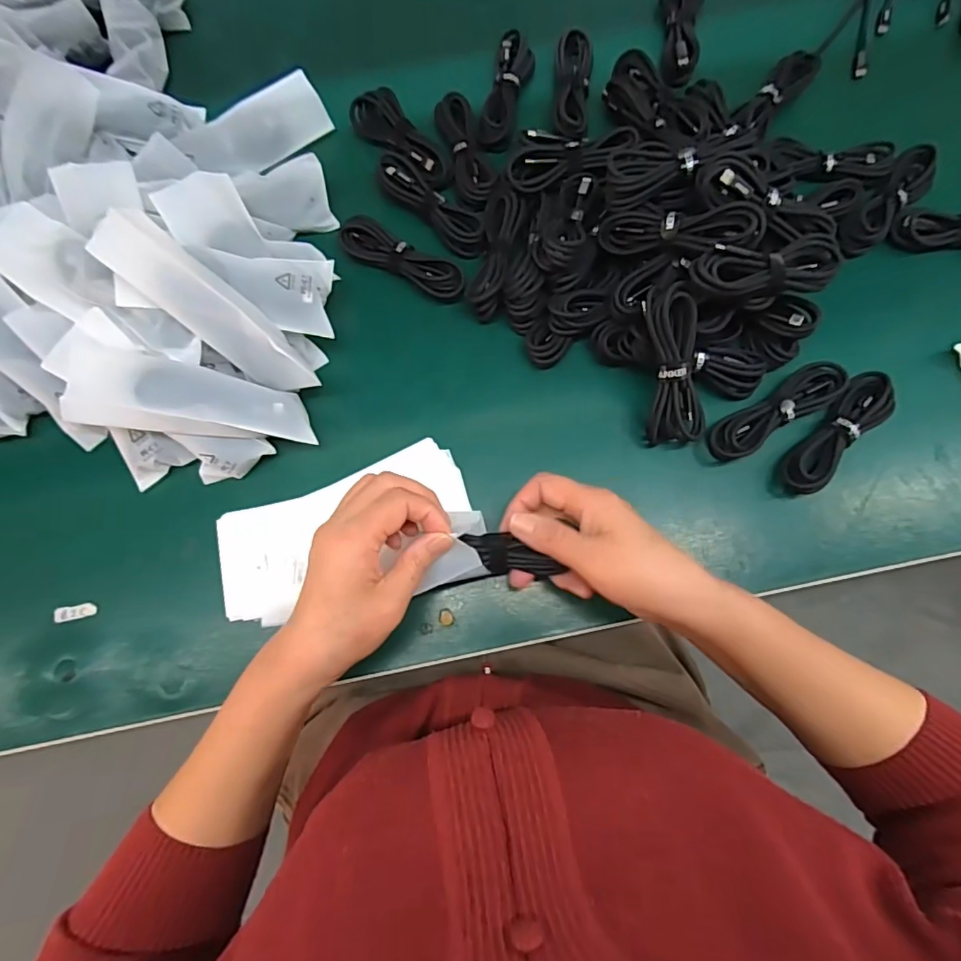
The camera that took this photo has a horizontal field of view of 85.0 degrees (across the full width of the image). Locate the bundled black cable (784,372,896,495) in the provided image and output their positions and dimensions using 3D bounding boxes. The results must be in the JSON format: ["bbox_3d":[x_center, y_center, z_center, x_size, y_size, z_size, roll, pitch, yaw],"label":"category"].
[{"bbox_3d":[0.269,-0.035,0.393,0.032,0.015,0.112,42,81,9],"label":"bundled black cable"}]

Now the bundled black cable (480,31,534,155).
[{"bbox_3d":[0.024,-0.346,0.468,0.032,0.017,0.109,13,78,3],"label":"bundled black cable"}]

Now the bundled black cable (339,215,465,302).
[{"bbox_3d":[-0.065,-0.182,0.429,0.113,0.013,0.030,29,79,6],"label":"bundled black cable"}]

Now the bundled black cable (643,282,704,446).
[{"bbox_3d":[0.138,-0.081,0.374,0.040,0.017,0.111,-12,111,-2],"label":"bundled black cable"}]

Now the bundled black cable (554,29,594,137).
[{"bbox_3d":[0.082,-0.346,0.463,0.032,0.022,0.107,4,77,1],"label":"bundled black cable"}]

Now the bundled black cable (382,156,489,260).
[{"bbox_3d":[-0.040,-0.230,0.443,0.110,0.023,0.030,41,81,9],"label":"bundled black cable"}]

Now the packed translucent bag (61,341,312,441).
[{"bbox_3d":[-0.200,-0.055,0.373,0.155,0.021,0.055,10,81,-17],"label":"packed translucent bag"}]

